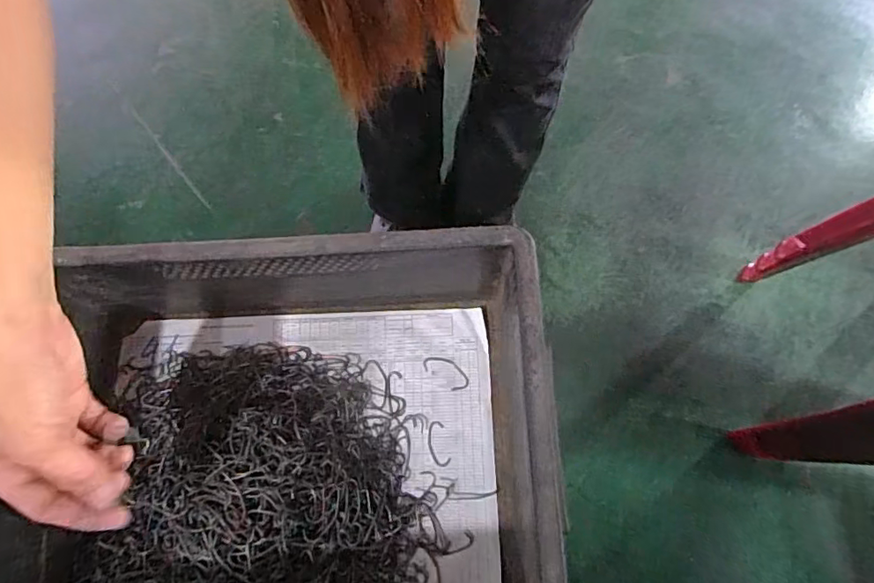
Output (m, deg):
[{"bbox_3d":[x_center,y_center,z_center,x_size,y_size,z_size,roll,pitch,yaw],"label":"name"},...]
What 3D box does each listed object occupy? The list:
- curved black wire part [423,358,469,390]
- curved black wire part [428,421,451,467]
[{"bbox_3d":[0.007,0.062,0.401,0.037,0.004,0.018,34,74,9],"label":"curved black wire part"},{"bbox_3d":[0.001,0.114,0.389,0.015,0.004,0.033,-10,72,-5],"label":"curved black wire part"}]

